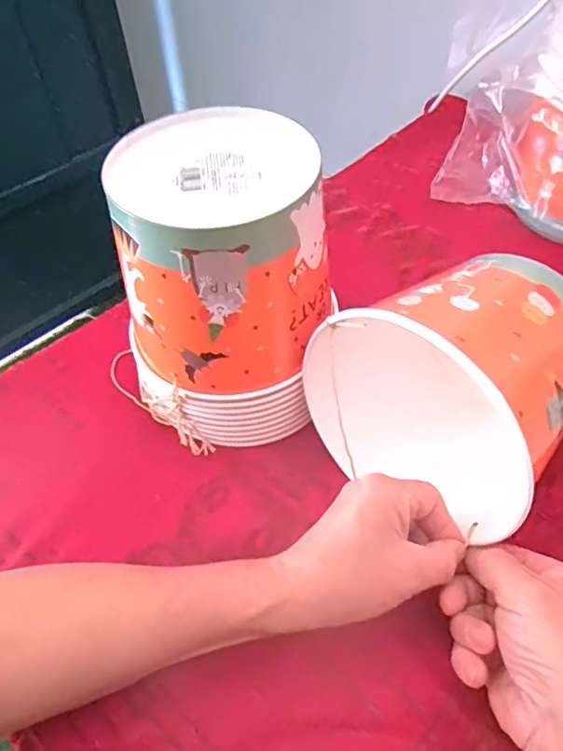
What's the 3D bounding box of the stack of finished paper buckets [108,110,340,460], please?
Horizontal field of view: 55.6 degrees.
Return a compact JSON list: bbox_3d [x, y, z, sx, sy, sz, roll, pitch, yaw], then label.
[{"bbox_3d":[-0.038,-0.063,0.396,0.142,0.199,0.146,-7,51,-2],"label":"stack of finished paper buckets"}]

